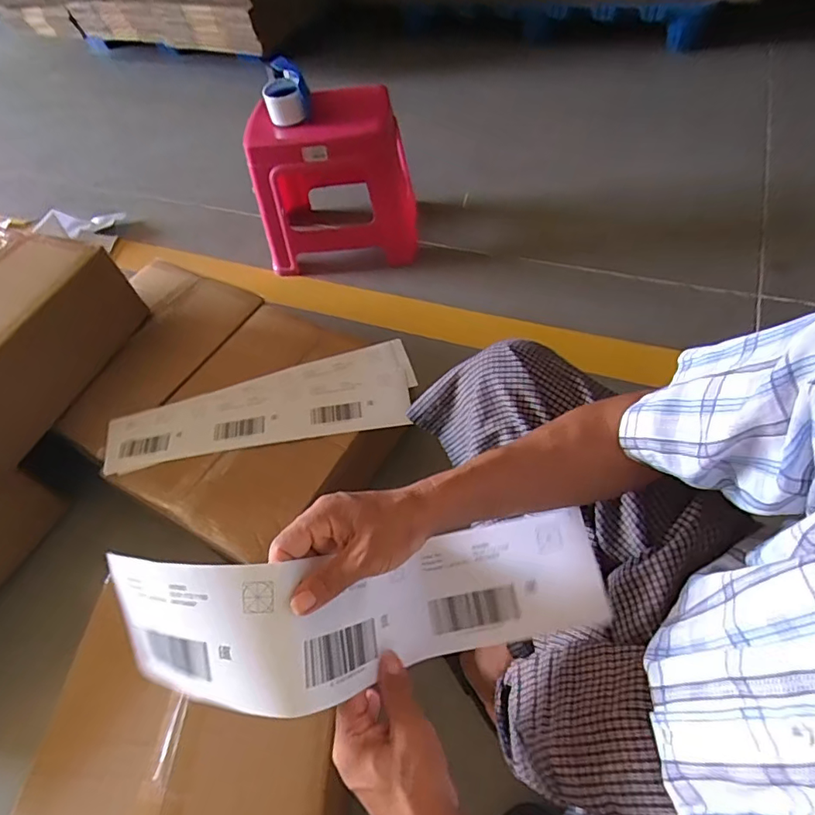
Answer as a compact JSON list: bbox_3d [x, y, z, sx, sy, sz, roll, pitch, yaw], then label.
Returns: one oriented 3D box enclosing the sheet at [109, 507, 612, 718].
[{"bbox_3d":[-0.022,0.162,0.408,0.366,0.104,0.113,0,52,-22],"label":"sheet"}]

